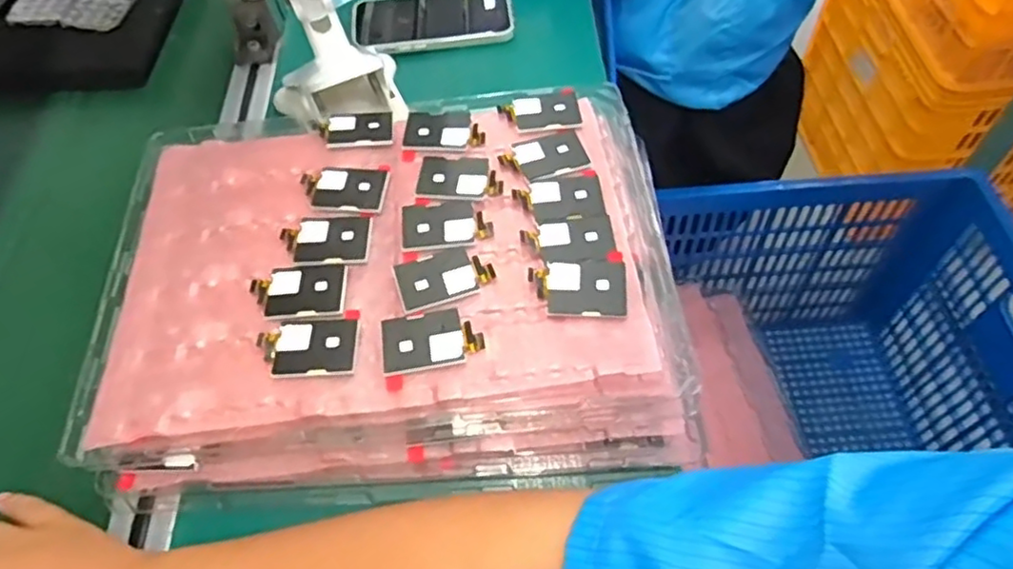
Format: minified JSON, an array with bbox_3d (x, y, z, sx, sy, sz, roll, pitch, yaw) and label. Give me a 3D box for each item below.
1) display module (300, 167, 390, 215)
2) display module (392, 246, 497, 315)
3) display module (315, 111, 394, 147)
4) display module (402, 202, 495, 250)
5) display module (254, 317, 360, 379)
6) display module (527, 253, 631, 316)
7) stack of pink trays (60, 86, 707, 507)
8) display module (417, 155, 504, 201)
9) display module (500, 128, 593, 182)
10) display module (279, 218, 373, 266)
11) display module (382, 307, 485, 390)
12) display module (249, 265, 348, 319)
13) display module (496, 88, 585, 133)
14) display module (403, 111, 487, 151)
[{"bbox_3d":[-0.110,-0.064,0.443,0.057,0.004,0.042,4,57,5],"label":"display module"},{"bbox_3d":[-0.038,-0.006,0.398,0.056,0.004,0.036,-17,57,-9],"label":"display module"},{"bbox_3d":[-0.108,-0.113,0.473,0.053,0.004,0.033,-5,56,0],"label":"display module"},{"bbox_3d":[-0.038,-0.040,0.421,0.057,0.004,0.036,-3,56,1],"label":"display module"},{"bbox_3d":[-0.114,0.037,0.378,0.057,0.004,0.036,-6,56,-1],"label":"display module"},{"bbox_3d":[0.043,0.000,0.393,0.056,0.007,0.040,0,56,3],"label":"display module"},{"bbox_3d":[-0.072,-0.001,0.443,0.353,0.077,0.266,-4,56,0],"label":"stack of pink trays"},{"bbox_3d":[-0.031,-0.073,0.442,0.055,0.004,0.038,-2,56,2],"label":"display module"},{"bbox_3d":[0.025,-0.089,0.450,0.057,0.004,0.037,-16,57,-8],"label":"display module"},{"bbox_3d":[-0.115,-0.028,0.417,0.056,0.004,0.036,-2,56,2],"label":"display module"},{"bbox_3d":[-0.043,0.032,0.375,0.056,0.004,0.040,-12,57,-5],"label":"display module"},{"bbox_3d":[-0.126,0.004,0.396,0.057,0.004,0.035,-3,56,1],"label":"display module"},{"bbox_3d":[0.024,-0.124,0.474,0.057,0.004,0.037,-4,56,0],"label":"display module"},{"bbox_3d":[-0.044,-0.110,0.467,0.056,0.004,0.039,1,57,4],"label":"display module"}]

